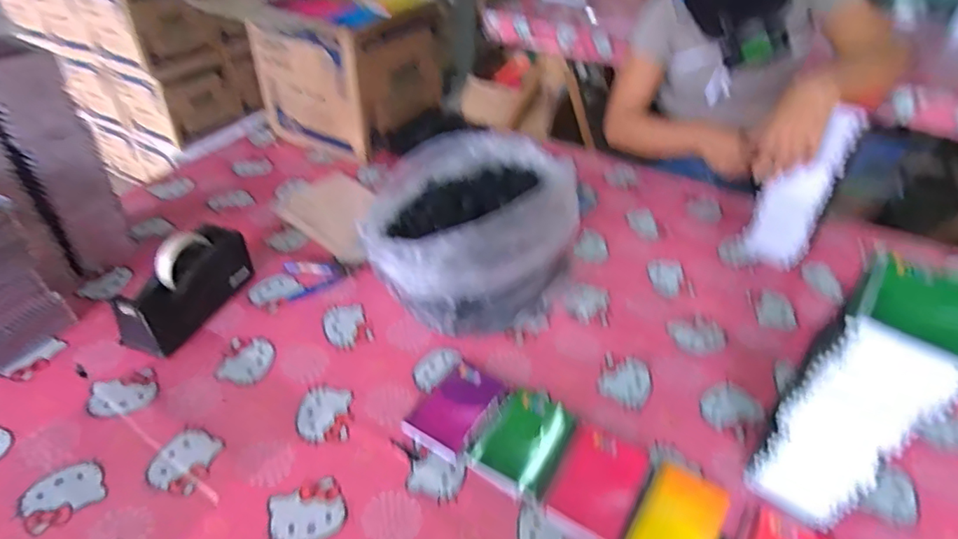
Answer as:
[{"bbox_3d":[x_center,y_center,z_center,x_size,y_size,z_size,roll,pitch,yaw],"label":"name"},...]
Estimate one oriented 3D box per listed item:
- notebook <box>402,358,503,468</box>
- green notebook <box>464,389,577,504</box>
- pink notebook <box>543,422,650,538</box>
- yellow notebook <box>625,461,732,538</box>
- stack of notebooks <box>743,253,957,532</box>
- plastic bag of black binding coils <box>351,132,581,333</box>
[{"bbox_3d":[-0.031,0.181,0.709,0.083,0.009,0.130,25,45,25],"label":"notebook"},{"bbox_3d":[0.058,0.212,0.673,0.097,0.016,0.133,23,44,23],"label":"green notebook"},{"bbox_3d":[0.137,0.250,0.632,0.085,0.018,0.141,21,43,20],"label":"pink notebook"},{"bbox_3d":[0.219,0.280,0.599,0.081,0.013,0.137,25,45,25],"label":"yellow notebook"},{"bbox_3d":[0.385,0.139,0.572,0.102,0.291,0.131,28,46,27],"label":"stack of notebooks"},{"bbox_3d":[-0.019,-0.082,0.894,0.311,0.180,0.356,-4,40,-8],"label":"plastic bag of black binding coils"}]

